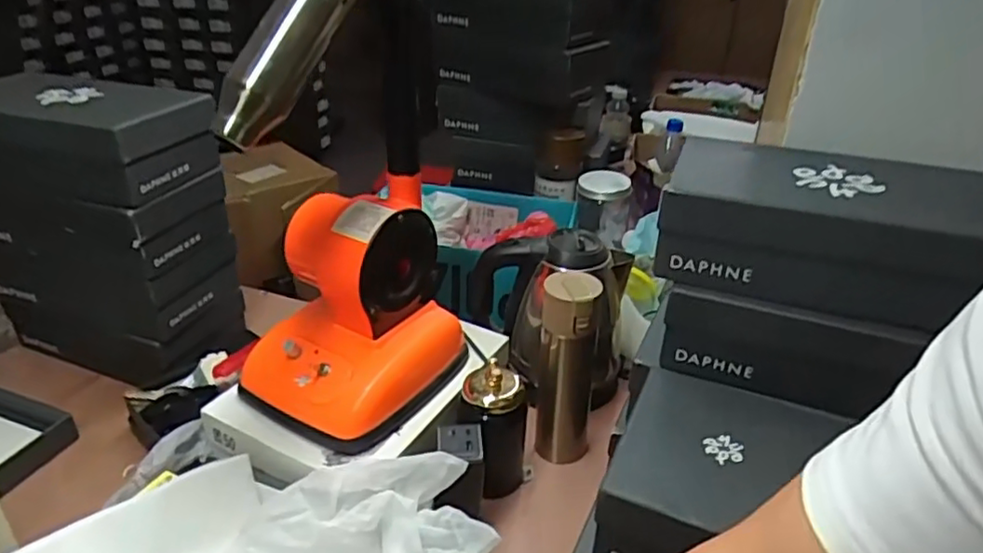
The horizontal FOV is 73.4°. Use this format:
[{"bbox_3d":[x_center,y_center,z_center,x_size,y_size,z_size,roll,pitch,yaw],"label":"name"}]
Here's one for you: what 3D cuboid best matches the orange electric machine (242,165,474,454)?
[{"bbox_3d":[-0.141,0.030,0.705,0.167,0.215,0.208,17,34,24],"label":"orange electric machine"}]

